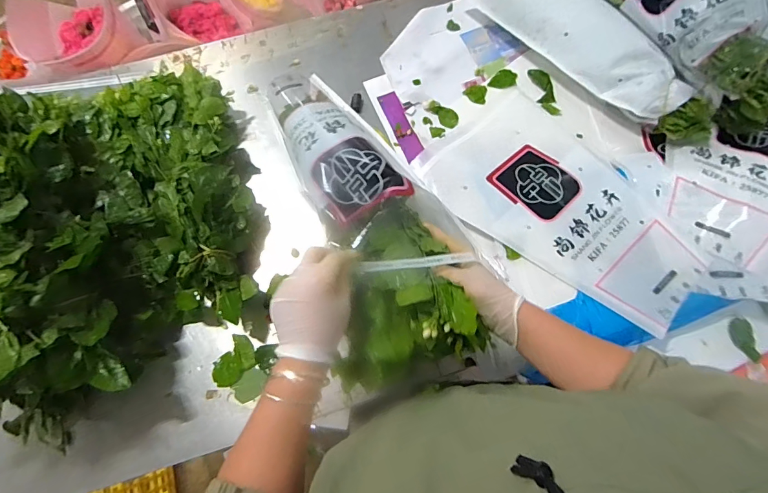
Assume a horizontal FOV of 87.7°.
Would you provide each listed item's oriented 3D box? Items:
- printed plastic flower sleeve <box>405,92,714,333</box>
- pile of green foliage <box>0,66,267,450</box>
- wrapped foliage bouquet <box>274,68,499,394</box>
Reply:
[{"bbox_3d":[0.305,-0.078,0.680,0.269,0.017,0.456,-39,68,-14],"label":"printed plastic flower sleeve"},{"bbox_3d":[-0.445,-0.038,0.574,0.491,0.251,0.447,-31,74,-9],"label":"pile of green foliage"},{"bbox_3d":[-0.032,-0.088,0.559,0.207,0.090,0.513,-21,62,-6],"label":"wrapped foliage bouquet"}]

